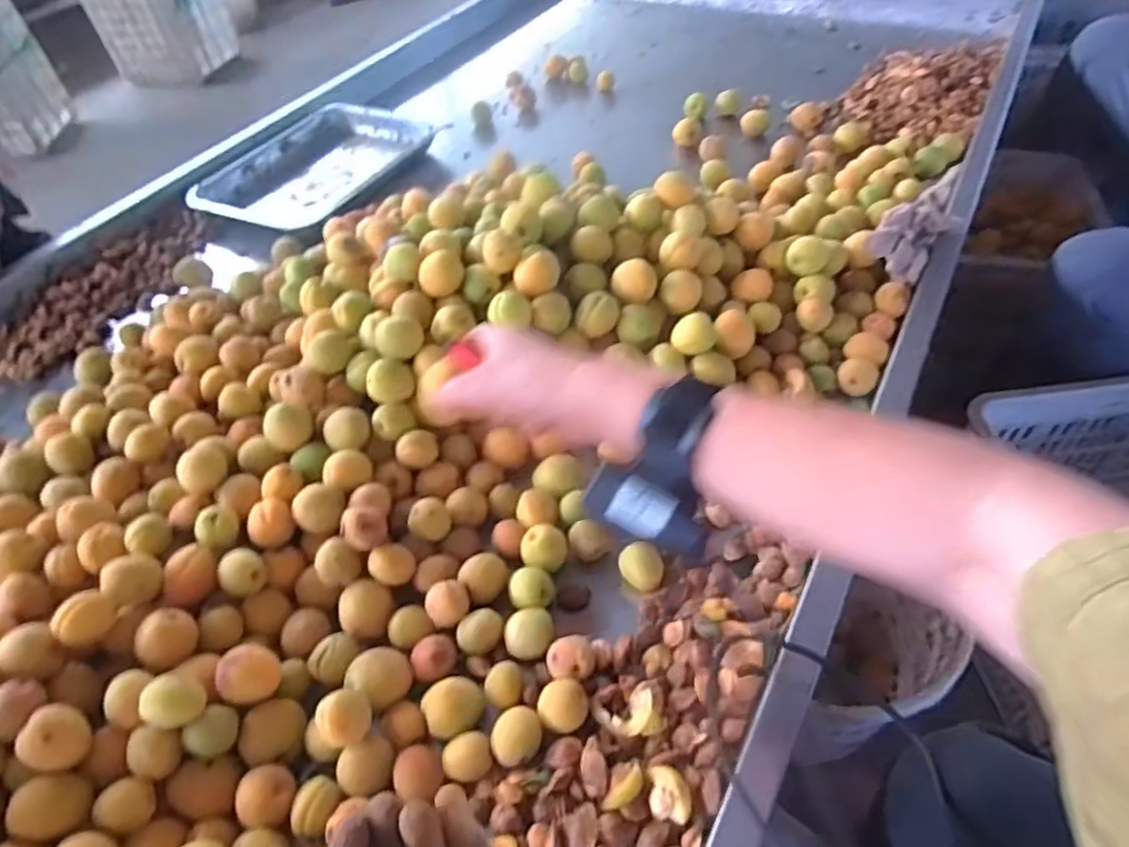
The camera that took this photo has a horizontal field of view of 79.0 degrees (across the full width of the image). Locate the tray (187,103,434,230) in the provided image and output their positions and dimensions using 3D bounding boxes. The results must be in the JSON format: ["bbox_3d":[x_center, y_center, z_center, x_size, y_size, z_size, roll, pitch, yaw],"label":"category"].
[{"bbox_3d":[-0.377,-0.396,1.074,0.270,0.046,0.357,20,53,22],"label":"tray"}]

